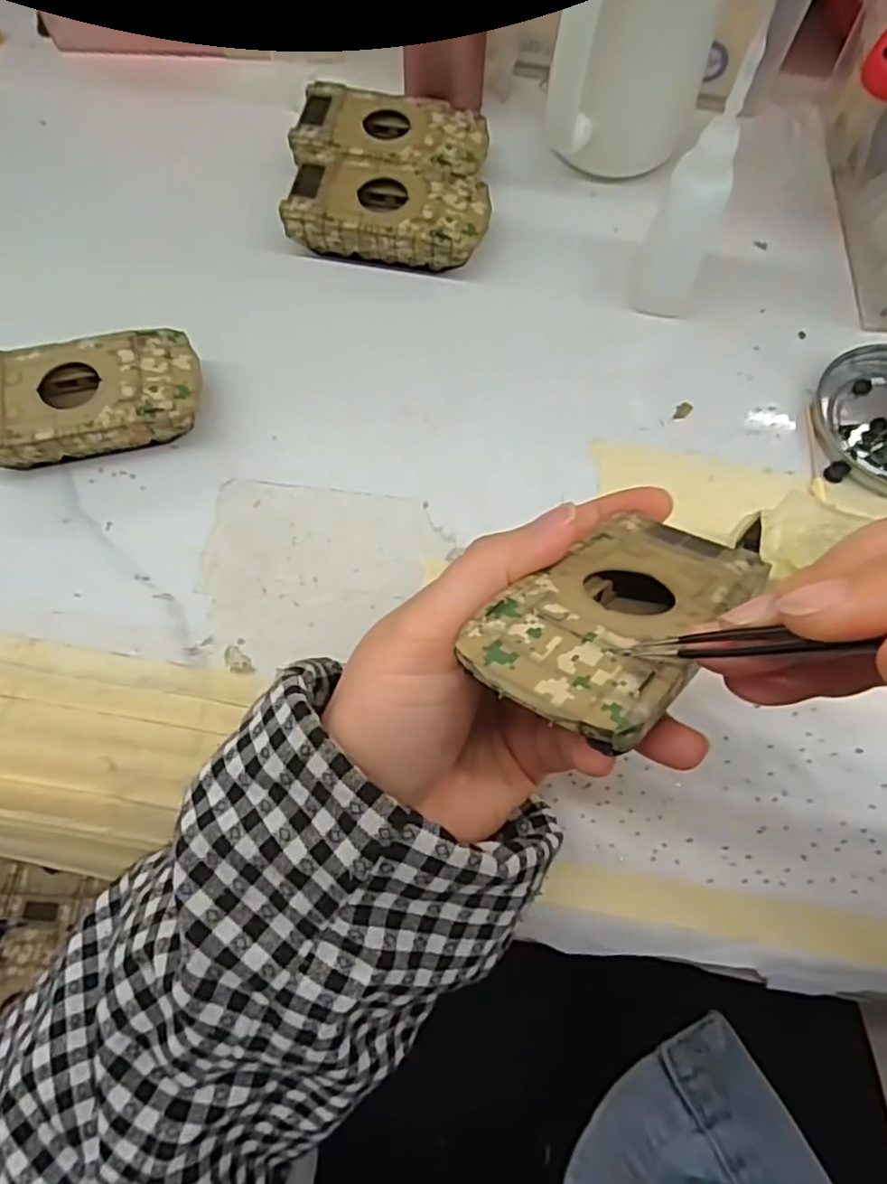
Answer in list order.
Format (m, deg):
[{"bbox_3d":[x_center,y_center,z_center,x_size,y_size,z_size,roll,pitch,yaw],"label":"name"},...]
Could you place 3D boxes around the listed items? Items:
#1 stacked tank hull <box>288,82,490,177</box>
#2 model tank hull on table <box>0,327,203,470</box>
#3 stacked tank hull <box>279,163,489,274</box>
[{"bbox_3d":[-0.026,-0.234,0.362,0.095,0.019,0.057,6,68,1],"label":"stacked tank hull"},{"bbox_3d":[-0.153,-0.083,0.299,0.094,0.026,0.052,-11,69,-6],"label":"model tank hull on table"},{"bbox_3d":[-0.027,-0.186,0.344,0.095,0.022,0.049,7,69,1],"label":"stacked tank hull"}]

